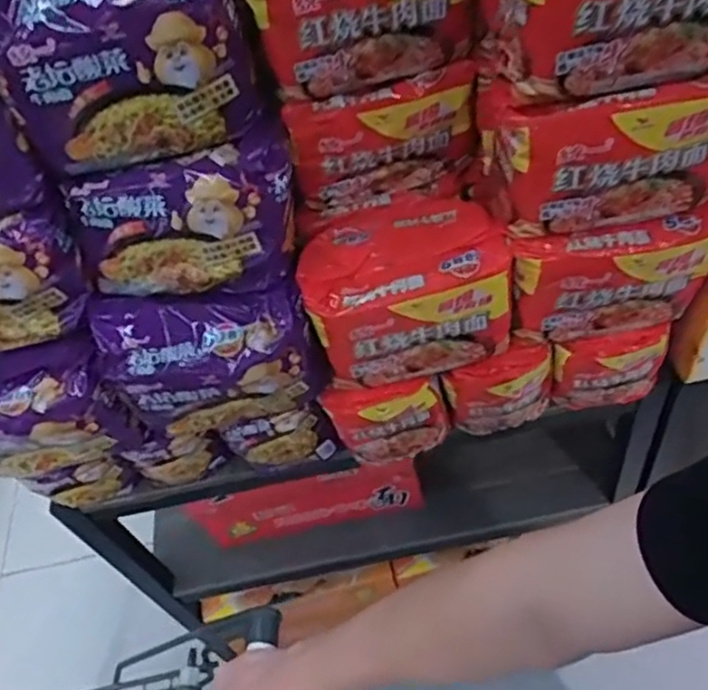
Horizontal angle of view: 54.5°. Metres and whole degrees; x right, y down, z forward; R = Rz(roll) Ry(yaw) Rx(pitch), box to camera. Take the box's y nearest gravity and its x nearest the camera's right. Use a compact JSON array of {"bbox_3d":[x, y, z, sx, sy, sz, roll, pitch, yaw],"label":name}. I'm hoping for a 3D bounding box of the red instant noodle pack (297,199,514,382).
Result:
[{"bbox_3d":[0.052,-0.061,0.730,0.198,0.140,0.143,-7,43,-1],"label":"red instant noodle pack"}]

